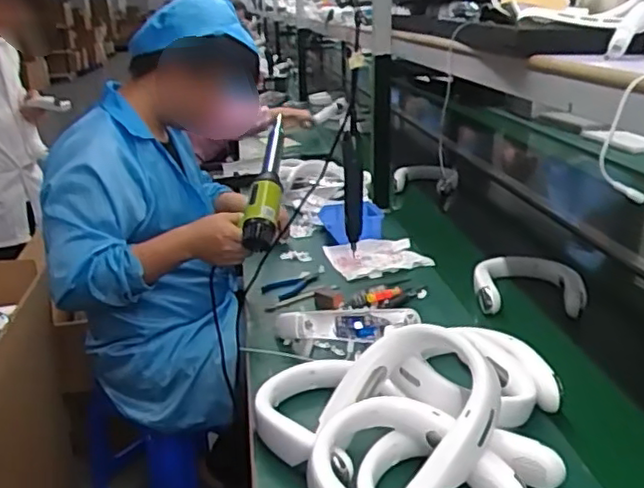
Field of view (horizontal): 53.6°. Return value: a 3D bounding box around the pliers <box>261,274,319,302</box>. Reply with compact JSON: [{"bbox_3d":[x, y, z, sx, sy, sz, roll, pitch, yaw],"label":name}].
[{"bbox_3d":[-0.050,0.074,1.213,0.066,0.013,0.134,13,27,35],"label":"pliers"}]

